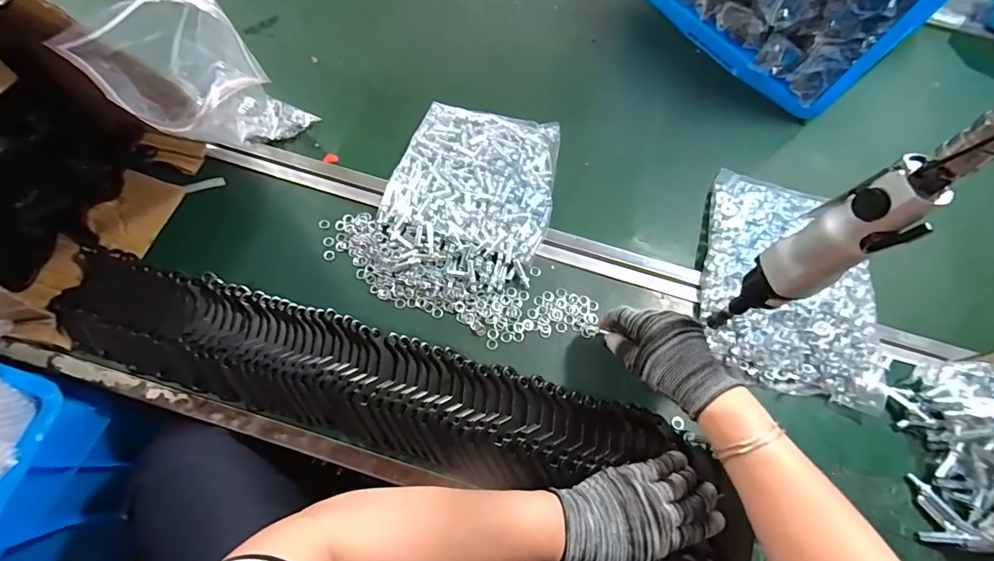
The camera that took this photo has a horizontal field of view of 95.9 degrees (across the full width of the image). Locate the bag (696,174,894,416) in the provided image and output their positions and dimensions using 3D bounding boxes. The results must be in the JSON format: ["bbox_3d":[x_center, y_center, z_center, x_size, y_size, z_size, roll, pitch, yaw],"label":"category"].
[{"bbox_3d":[0.351,-0.005,0.528,0.202,0.046,0.264,16,66,4],"label":"bag"}]

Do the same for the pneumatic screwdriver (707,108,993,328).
[{"bbox_3d":[0.258,-0.024,0.356,0.048,0.284,0.050,0,66,-3],"label":"pneumatic screwdriver"}]

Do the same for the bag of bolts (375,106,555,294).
[{"bbox_3d":[-0.029,-0.114,0.562,0.193,0.034,0.228,17,66,4],"label":"bag of bolts"}]

